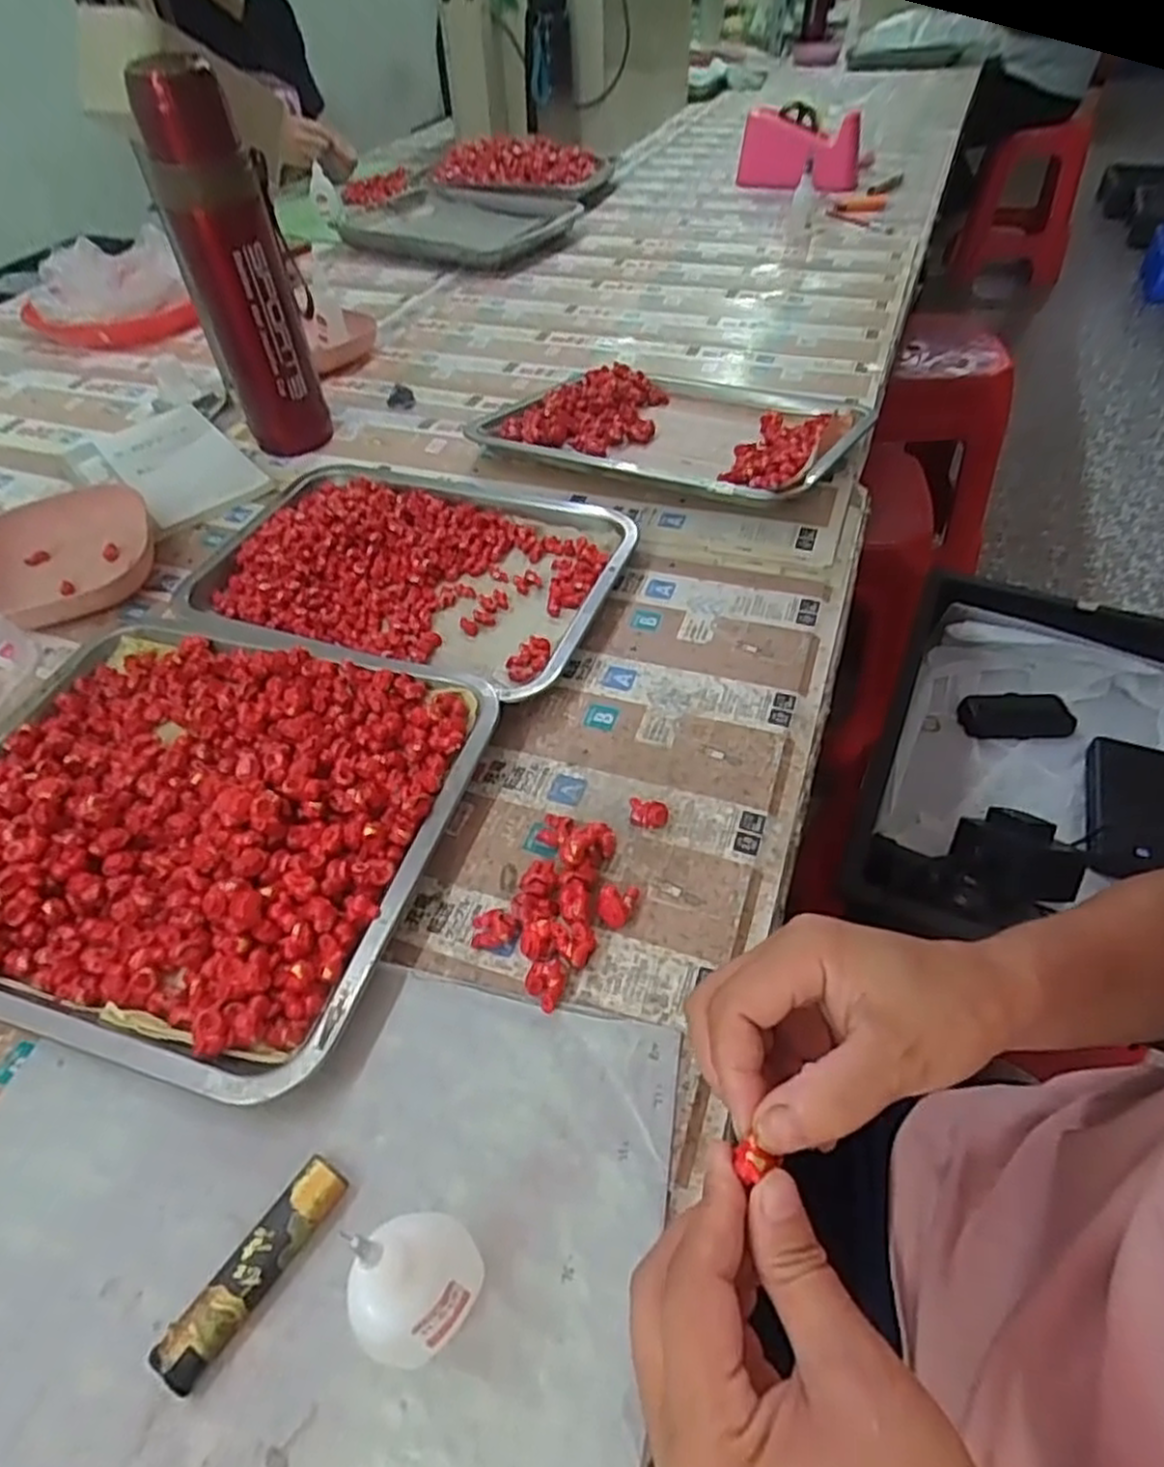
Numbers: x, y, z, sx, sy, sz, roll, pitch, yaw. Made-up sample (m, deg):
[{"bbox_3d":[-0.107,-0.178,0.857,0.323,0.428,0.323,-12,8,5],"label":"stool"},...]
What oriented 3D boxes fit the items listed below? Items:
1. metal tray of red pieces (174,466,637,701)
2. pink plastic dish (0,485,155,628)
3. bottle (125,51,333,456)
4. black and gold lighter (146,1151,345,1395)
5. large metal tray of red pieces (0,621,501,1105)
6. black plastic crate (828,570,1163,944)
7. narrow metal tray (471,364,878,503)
[{"bbox_3d":[-0.137,-0.136,0.575,0.327,0.034,0.212,15,52,16],"label":"metal tray of red pieces"},{"bbox_3d":[-0.414,-0.141,0.598,0.142,0.029,0.157,-33,55,-22],"label":"pink plastic dish"},{"bbox_3d":[-0.277,-0.371,0.622,0.062,0.274,0.070,23,55,22],"label":"bottle"},{"bbox_3d":[-0.125,0.204,0.290,0.020,0.012,0.079,26,56,24],"label":"black and gold lighter"},{"bbox_3d":[-0.229,0.039,0.430,0.306,0.034,0.257,11,51,13],"label":"large metal tray of red pieces"},{"bbox_3d":[0.439,0.051,0.691,0.314,0.099,0.437,18,51,19],"label":"black plastic crate"},{"bbox_3d":[0.092,-0.279,0.696,0.291,0.033,0.269,22,45,23],"label":"narrow metal tray"}]

